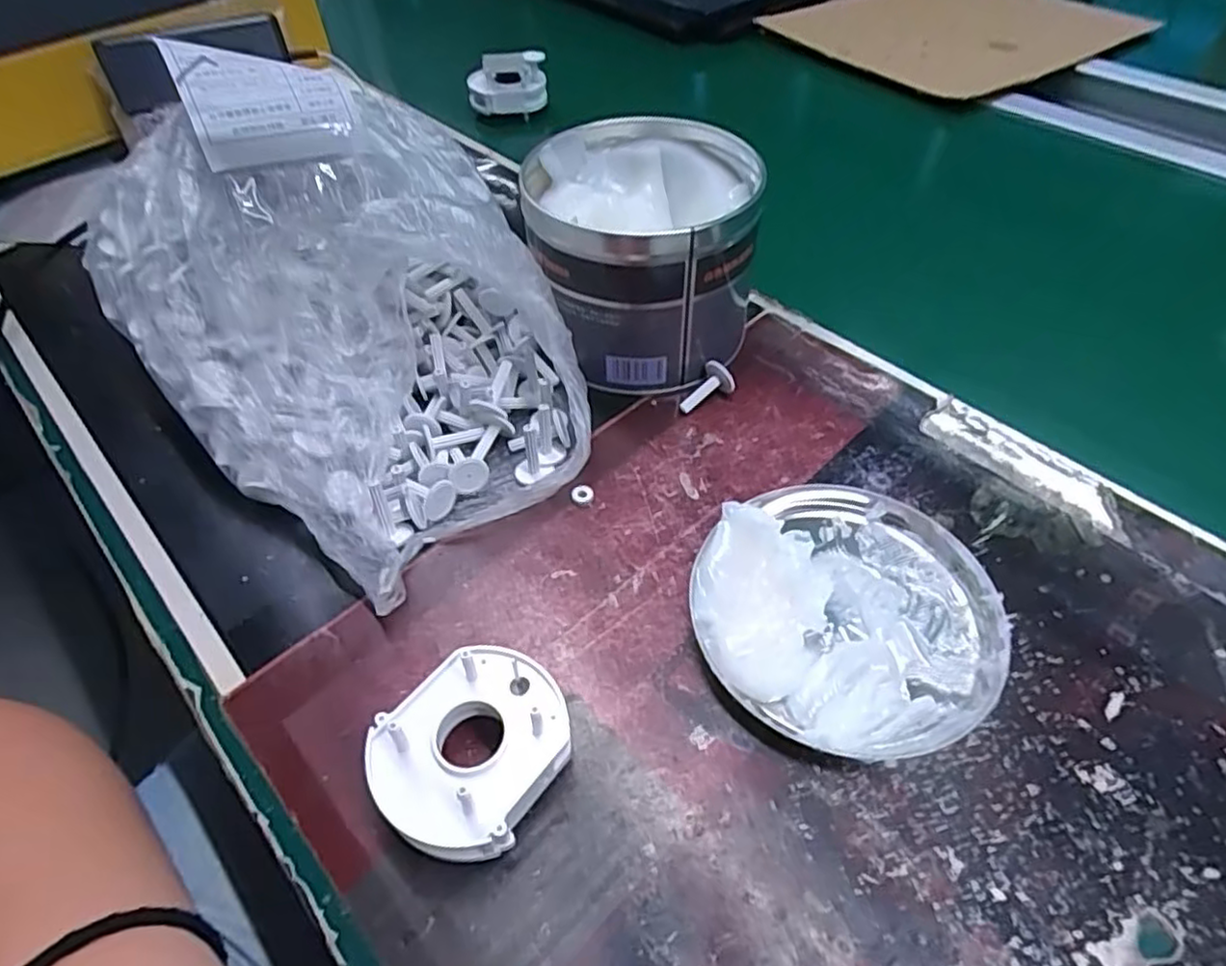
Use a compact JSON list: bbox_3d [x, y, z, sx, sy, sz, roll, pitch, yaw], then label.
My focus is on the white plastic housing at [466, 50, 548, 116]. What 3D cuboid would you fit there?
[{"bbox_3d":[-0.098,-0.370,0.648,0.072,0.045,0.047,-9,49,-6],"label":"white plastic housing"}]

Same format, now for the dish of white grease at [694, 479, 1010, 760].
[{"bbox_3d":[0.101,0.048,0.299,0.123,0.029,0.131,-1,49,1],"label":"dish of white grease"}]

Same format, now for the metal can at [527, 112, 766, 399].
[{"bbox_3d":[0.016,-0.129,0.404,0.119,0.104,0.121,-1,49,1],"label":"metal can"}]

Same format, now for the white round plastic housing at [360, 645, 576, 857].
[{"bbox_3d":[-0.050,0.100,0.259,0.061,0.030,0.071,35,58,28],"label":"white round plastic housing"}]

